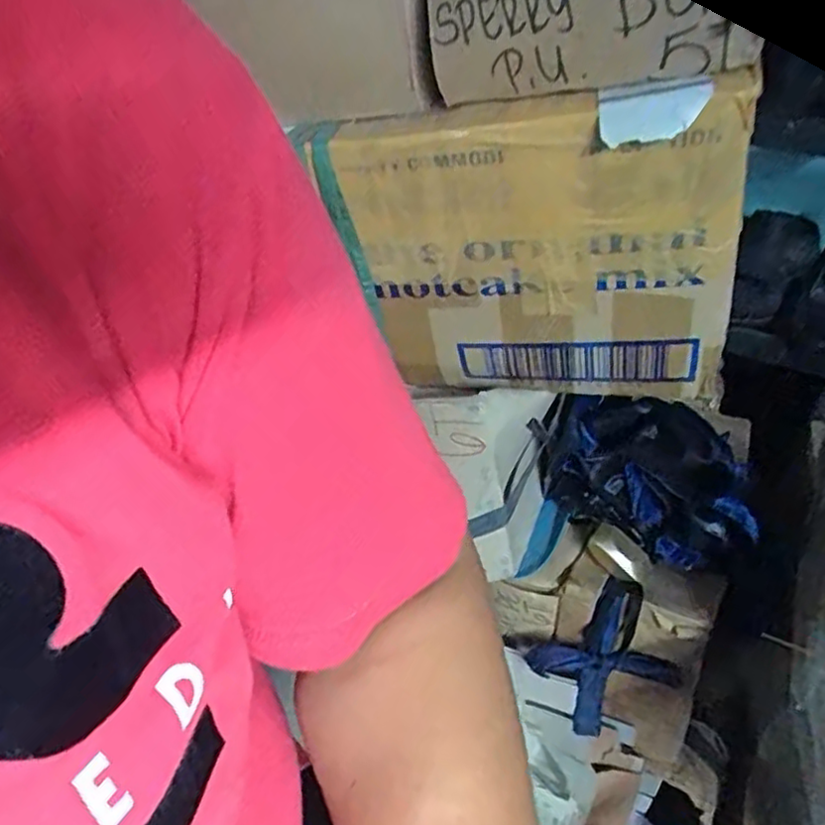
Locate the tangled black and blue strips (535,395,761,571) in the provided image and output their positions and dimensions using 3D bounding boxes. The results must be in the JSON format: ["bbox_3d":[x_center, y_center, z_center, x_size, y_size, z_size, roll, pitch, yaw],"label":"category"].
[{"bbox_3d":[0.189,0.051,0.532,0.160,0.115,0.053,24,36,25],"label":"tangled black and blue strips"}]

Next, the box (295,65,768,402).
[{"bbox_3d":[0.080,-0.091,0.430,0.232,0.210,0.042,-1,43,21],"label":"box"}]

